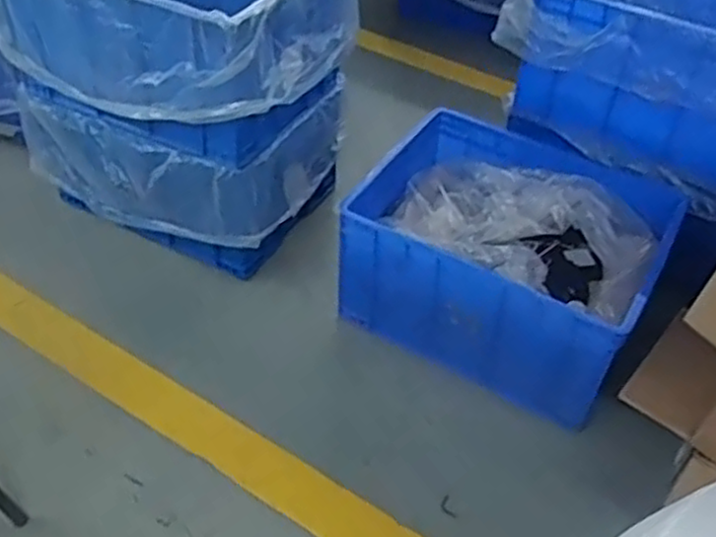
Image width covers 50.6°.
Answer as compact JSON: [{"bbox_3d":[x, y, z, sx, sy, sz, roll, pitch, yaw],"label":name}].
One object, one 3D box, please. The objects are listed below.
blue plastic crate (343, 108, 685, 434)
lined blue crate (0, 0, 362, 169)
[{"bbox_3d":[0.276,-0.018,1.424,0.508,0.297,0.378,24,45,20],"label":"blue plastic crate"},{"bbox_3d":[-0.300,-0.444,1.359,0.527,0.294,0.379,19,43,16],"label":"lined blue crate"}]

